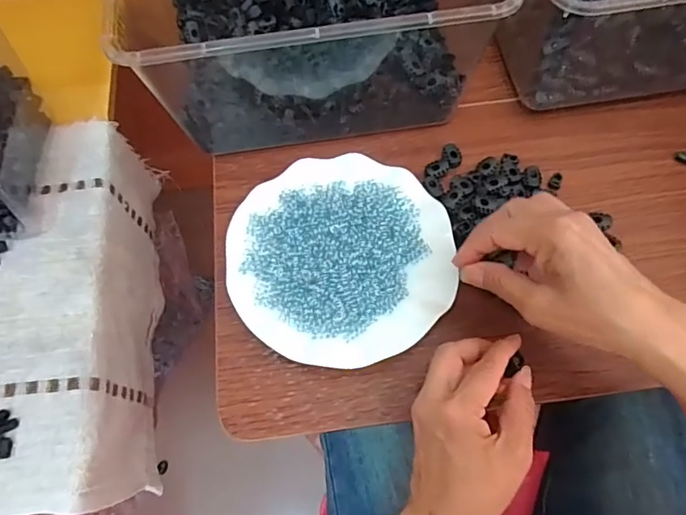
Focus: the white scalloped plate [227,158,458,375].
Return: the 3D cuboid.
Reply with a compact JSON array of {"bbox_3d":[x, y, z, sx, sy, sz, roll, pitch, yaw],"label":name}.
[{"bbox_3d":[-0.002,0.000,0.407,0.180,0.032,0.179,-1,68,2],"label":"white scalloped plate"}]

